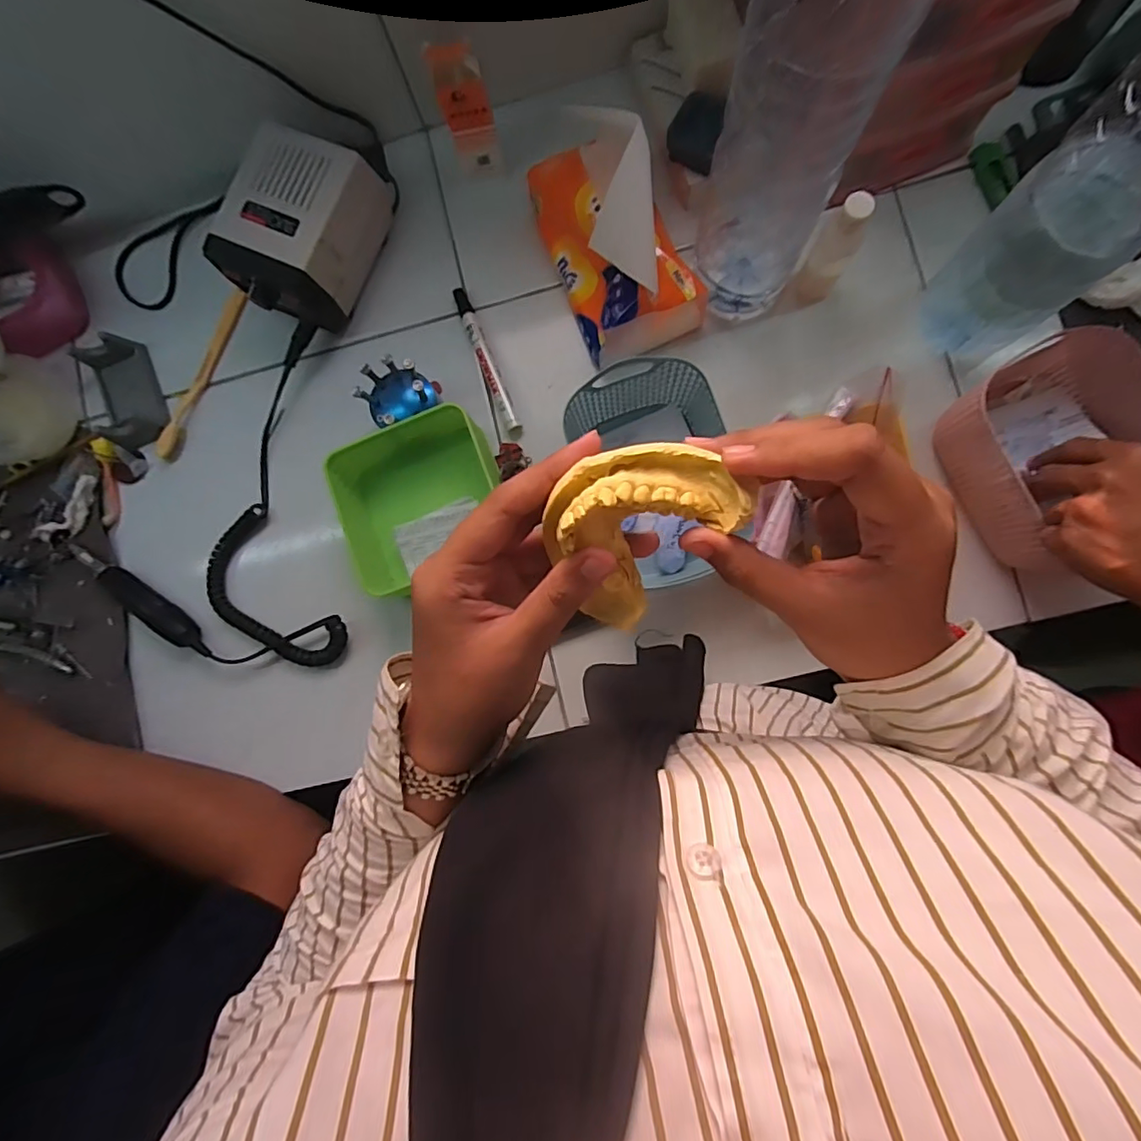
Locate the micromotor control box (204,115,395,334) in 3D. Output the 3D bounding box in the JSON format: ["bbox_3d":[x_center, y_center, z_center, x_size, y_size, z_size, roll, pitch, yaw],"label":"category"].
[{"bbox_3d":[-0.237,-0.301,0.495,0.096,0.085,0.140,25,90,6],"label":"micromotor control box"}]

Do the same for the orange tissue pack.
[{"bbox_3d":[0.038,-0.281,0.449,0.100,0.125,0.170,-22,86,4],"label":"orange tissue pack"}]

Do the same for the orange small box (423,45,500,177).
[{"bbox_3d":[-0.087,-0.389,0.477,0.038,0.117,0.022,-18,86,4],"label":"orange small box"}]

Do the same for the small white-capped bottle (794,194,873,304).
[{"bbox_3d":[0.212,-0.256,0.446,0.031,0.101,0.027,-8,87,5],"label":"small white-capped bottle"}]

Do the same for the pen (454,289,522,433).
[{"bbox_3d":[-0.078,-0.195,0.508,0.015,0.012,0.143,-22,86,4],"label":"pen"}]

